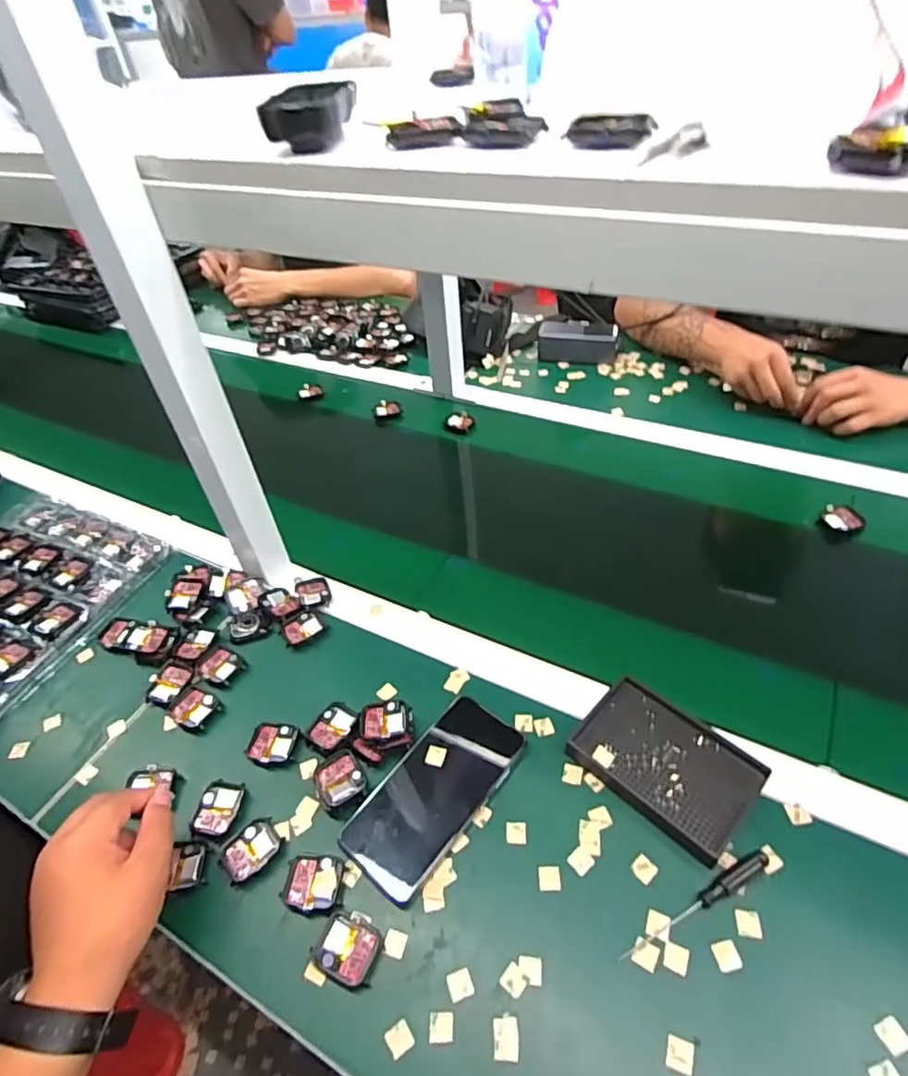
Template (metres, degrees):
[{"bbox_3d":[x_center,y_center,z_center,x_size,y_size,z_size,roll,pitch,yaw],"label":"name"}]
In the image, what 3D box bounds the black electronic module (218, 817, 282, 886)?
[{"bbox_3d":[-0.165,0.252,0.472,0.035,0.006,0.047,31,56,33],"label":"black electronic module"}]

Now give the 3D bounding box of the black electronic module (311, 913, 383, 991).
[{"bbox_3d":[-0.077,0.295,0.421,0.044,0.009,0.042,9,46,15],"label":"black electronic module"}]

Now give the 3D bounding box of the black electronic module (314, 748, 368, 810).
[{"bbox_3d":[-0.096,0.208,0.499,0.040,0.020,0.045,-20,46,-13],"label":"black electronic module"}]

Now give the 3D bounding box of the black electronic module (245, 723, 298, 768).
[{"bbox_3d":[-0.166,0.189,0.533,0.043,0.011,0.038,0,44,7],"label":"black electronic module"}]

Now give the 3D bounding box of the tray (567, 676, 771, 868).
[{"bbox_3d":[0.177,0.187,0.488,0.134,0.027,0.090,32,56,33],"label":"tray"}]

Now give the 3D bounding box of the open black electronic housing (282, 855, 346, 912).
[{"bbox_3d":[-0.109,0.267,0.451,0.044,0.007,0.038,-3,44,4],"label":"open black electronic housing"}]

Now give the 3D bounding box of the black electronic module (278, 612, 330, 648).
[{"bbox_3d":[-0.162,0.097,0.627,0.044,0.006,0.035,-26,47,-19],"label":"black electronic module"}]

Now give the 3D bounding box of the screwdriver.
[{"bbox_3d":[0.173,0.262,0.417,0.129,0.013,0.012,-23,46,-16],"label":"screwdriver"}]

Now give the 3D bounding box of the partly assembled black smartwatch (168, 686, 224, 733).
[{"bbox_3d":[-0.252,0.166,0.570,0.045,0.009,0.039,22,51,26],"label":"partly assembled black smartwatch"}]

